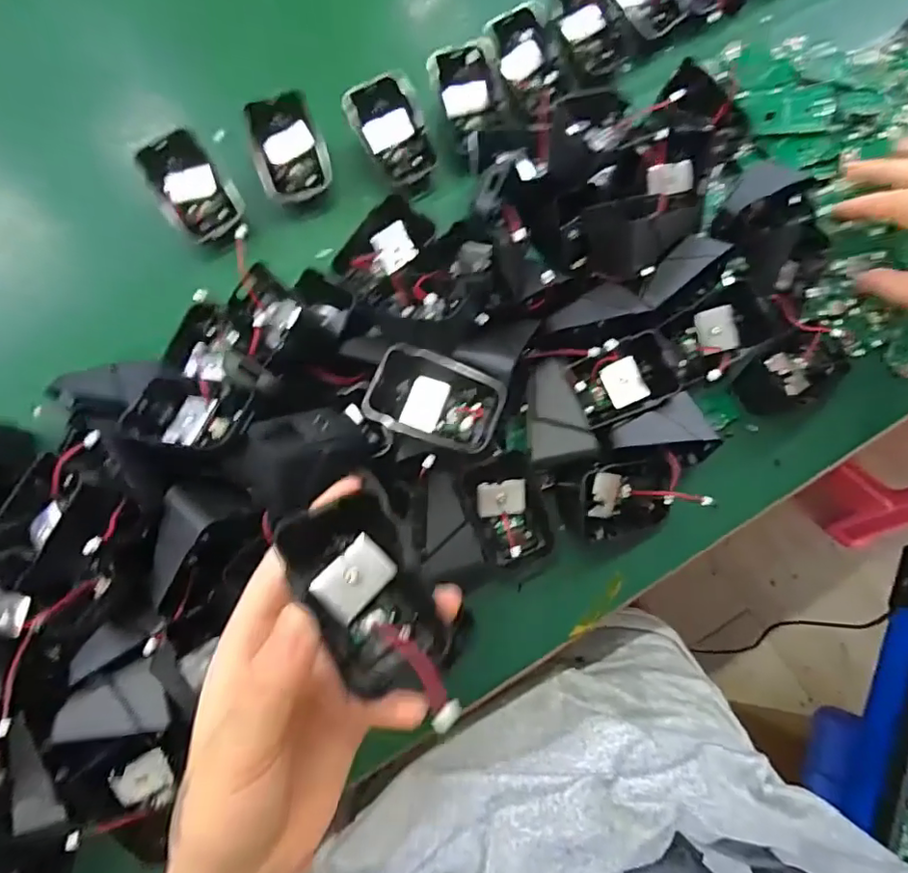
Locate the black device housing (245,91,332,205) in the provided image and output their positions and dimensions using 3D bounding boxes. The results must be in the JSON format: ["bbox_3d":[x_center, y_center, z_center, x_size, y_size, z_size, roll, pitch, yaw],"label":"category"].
[{"bbox_3d":[-0.113,-0.196,0.391,0.047,0.041,0.055,-14,77,-4],"label":"black device housing"}]

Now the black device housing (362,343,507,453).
[{"bbox_3d":[-0.009,-0.021,0.315,0.070,0.023,0.046,15,76,3],"label":"black device housing"}]

